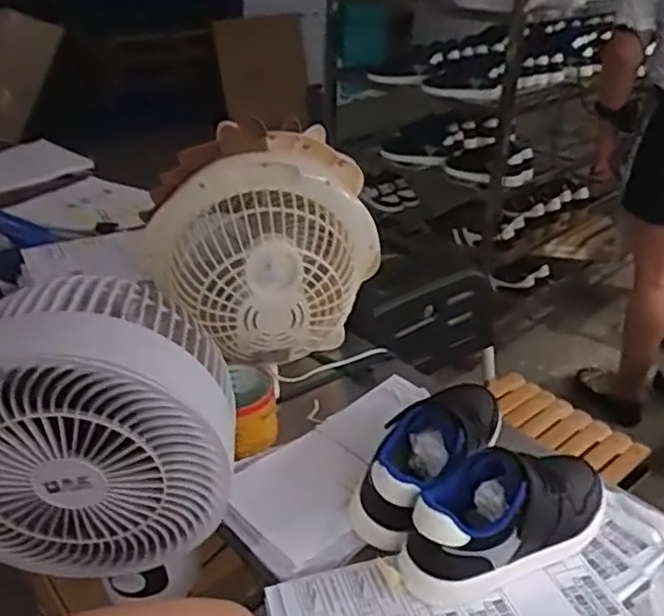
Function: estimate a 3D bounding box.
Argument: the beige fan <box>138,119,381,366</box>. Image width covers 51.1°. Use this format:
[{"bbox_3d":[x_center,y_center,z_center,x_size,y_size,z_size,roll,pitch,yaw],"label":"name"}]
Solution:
[{"bbox_3d":[-0.069,-0.067,0.744,0.251,0.213,0.141,-2,30,-6],"label":"beige fan"}]

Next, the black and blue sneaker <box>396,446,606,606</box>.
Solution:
[{"bbox_3d":[0.148,0.163,0.567,0.197,0.084,0.070,-14,33,-24],"label":"black and blue sneaker"}]

